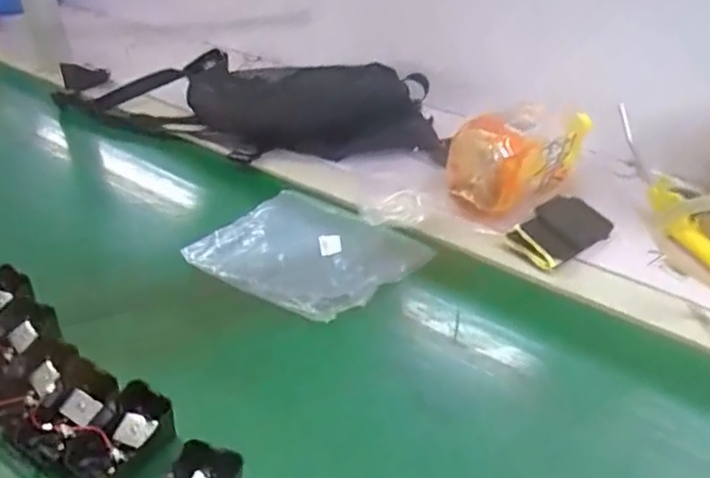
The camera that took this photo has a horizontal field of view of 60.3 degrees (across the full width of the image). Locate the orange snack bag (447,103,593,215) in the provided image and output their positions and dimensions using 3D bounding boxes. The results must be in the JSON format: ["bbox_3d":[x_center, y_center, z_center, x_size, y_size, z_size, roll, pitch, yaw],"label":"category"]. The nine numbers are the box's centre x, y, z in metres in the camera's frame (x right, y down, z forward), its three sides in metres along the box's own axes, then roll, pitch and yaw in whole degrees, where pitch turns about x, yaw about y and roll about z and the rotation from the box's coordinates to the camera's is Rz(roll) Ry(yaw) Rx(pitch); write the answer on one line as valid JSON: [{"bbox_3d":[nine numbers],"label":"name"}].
[{"bbox_3d":[0.173,-0.094,0.671,0.137,0.095,0.091,-29,45,-33],"label":"orange snack bag"}]

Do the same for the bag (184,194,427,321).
[{"bbox_3d":[-0.047,0.013,0.614,0.198,0.014,0.157,22,42,27],"label":"bag"}]

